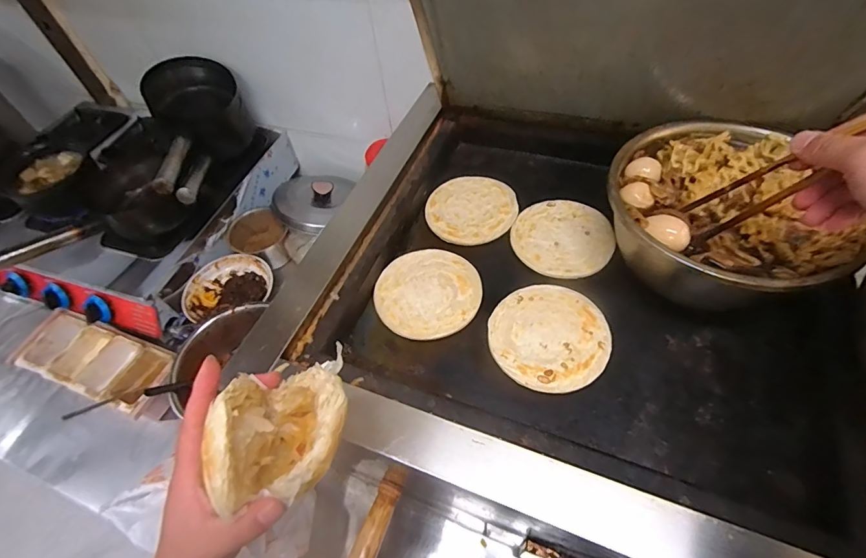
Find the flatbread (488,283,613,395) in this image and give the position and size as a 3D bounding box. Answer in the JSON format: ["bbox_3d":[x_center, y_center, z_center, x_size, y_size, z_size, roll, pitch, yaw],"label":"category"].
[{"bbox_3d":[0.134,0.065,0.488,0.130,0.012,0.135,-3,54,4],"label":"flatbread"}]

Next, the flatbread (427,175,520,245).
[{"bbox_3d":[0.057,-0.108,0.623,0.128,0.006,0.135,-3,54,4],"label":"flatbread"}]

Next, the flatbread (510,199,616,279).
[{"bbox_3d":[0.176,-0.059,0.572,0.129,0.008,0.137,-3,54,4],"label":"flatbread"}]

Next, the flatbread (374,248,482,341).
[{"bbox_3d":[-0.007,0.014,0.539,0.132,0.004,0.133,-3,54,4],"label":"flatbread"}]

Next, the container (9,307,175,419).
[{"bbox_3d":[-0.611,0.157,0.773,0.314,0.072,0.120,14,57,15],"label":"container"}]

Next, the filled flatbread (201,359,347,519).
[{"bbox_3d":[-0.105,0.117,0.315,0.084,0.091,0.090,-3,54,4],"label":"filled flatbread"}]

